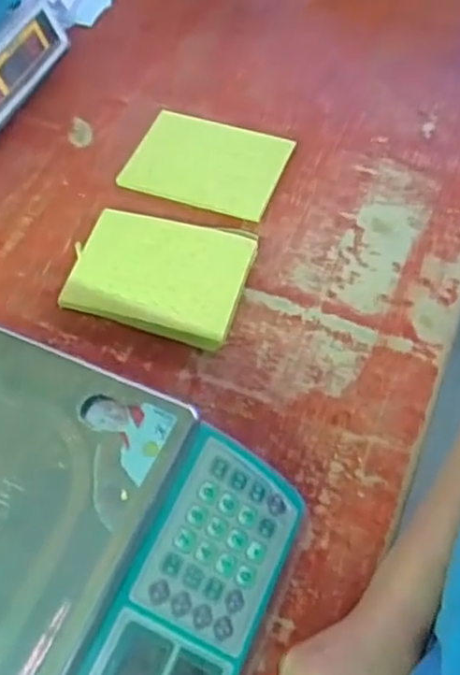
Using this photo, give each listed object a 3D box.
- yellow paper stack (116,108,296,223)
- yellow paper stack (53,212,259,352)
[{"bbox_3d":[-0.023,-0.188,0.694,0.156,0.010,0.110,19,70,4],"label":"yellow paper stack"},{"bbox_3d":[-0.064,-0.065,0.616,0.157,0.024,0.130,15,61,8],"label":"yellow paper stack"}]

